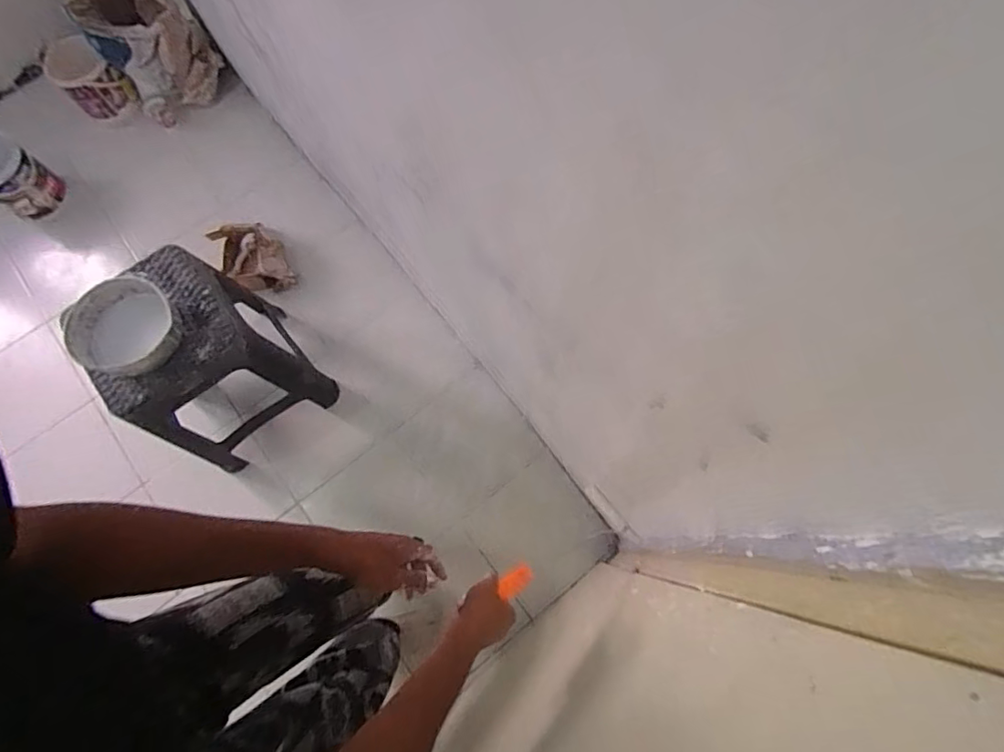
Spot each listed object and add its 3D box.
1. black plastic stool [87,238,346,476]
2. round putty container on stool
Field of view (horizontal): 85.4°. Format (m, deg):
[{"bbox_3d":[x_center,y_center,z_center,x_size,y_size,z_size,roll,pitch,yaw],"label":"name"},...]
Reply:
[{"bbox_3d":[-0.662,-0.026,1.310,0.334,0.543,0.318,-29,74,-7],"label":"black plastic stool"},{"bbox_3d":[-0.718,-0.095,1.028,0.176,0.063,0.193,-1,73,2],"label":"round putty container on stool"}]

